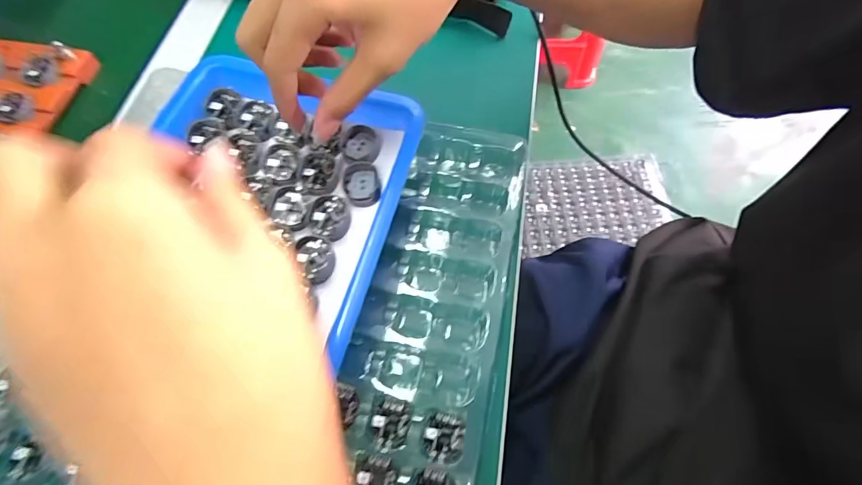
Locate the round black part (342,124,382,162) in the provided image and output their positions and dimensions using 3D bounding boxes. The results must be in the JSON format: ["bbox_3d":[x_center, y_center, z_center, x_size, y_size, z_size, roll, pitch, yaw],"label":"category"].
[{"bbox_3d":[-0.049,-0.069,0.298,0.026,0.007,0.026,0,68,0],"label":"round black part"}]

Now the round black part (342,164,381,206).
[{"bbox_3d":[-0.047,-0.039,0.287,0.024,0.010,0.028,-4,68,-1],"label":"round black part"}]

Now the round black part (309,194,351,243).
[{"bbox_3d":[-0.066,-0.017,0.275,0.026,0.008,0.028,0,68,0],"label":"round black part"}]

